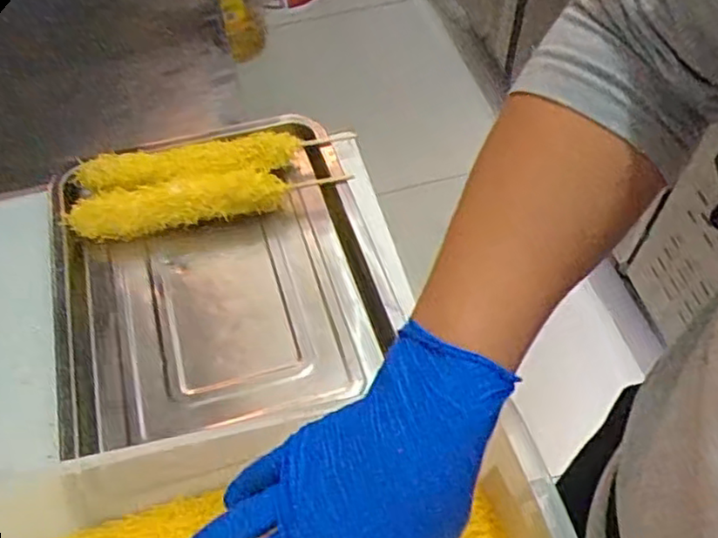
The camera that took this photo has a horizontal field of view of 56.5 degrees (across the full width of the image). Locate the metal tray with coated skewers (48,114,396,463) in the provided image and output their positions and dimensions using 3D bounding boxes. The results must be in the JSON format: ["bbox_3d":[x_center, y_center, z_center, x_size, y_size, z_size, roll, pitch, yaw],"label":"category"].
[{"bbox_3d":[-0.118,0.000,0.545,0.255,0.061,0.272,-13,55,-7],"label":"metal tray with coated skewers"}]

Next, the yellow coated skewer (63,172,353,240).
[{"bbox_3d":[-0.130,-0.063,0.579,0.233,0.045,0.041,-12,55,-6],"label":"yellow coated skewer"}]

